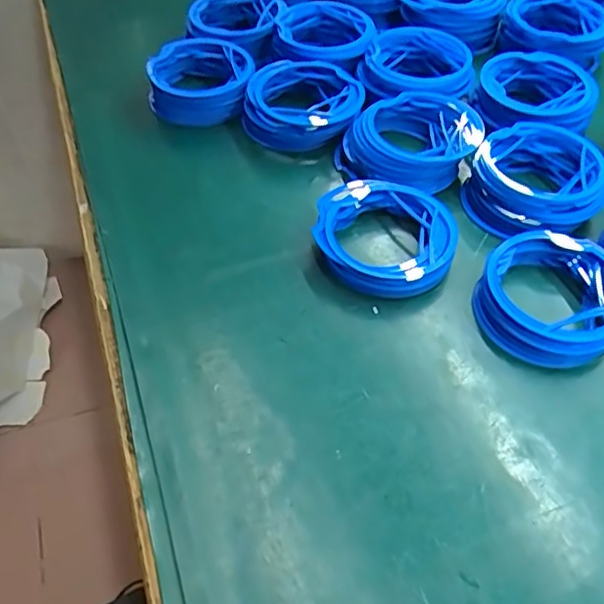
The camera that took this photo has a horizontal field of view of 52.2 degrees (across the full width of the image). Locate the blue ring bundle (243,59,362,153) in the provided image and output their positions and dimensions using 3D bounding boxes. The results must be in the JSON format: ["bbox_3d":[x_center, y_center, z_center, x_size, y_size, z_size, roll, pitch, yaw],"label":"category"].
[{"bbox_3d":[0.001,-0.175,0.558,0.106,0.042,0.091,3,50,1],"label":"blue ring bundle"}]

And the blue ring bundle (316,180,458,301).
[{"bbox_3d":[0.062,-0.049,0.461,0.102,0.027,0.100,1,50,-1],"label":"blue ring bundle"}]

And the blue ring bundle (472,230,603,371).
[{"bbox_3d":[0.170,-0.004,0.425,0.102,0.029,0.100,1,50,-1],"label":"blue ring bundle"}]

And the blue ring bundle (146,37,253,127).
[{"bbox_3d":[-0.095,-0.207,0.583,0.093,0.046,0.091,2,50,0],"label":"blue ring bundle"}]

